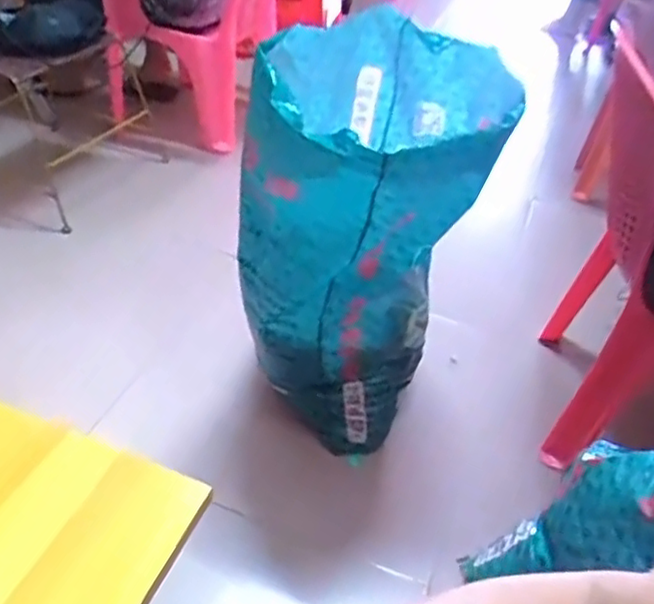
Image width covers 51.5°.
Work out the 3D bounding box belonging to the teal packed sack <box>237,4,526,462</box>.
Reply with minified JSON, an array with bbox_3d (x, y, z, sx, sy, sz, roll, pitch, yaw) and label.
[{"bbox_3d":[0.069,-0.084,1.057,0.323,0.599,0.347,21,41,19],"label":"teal packed sack"}]

